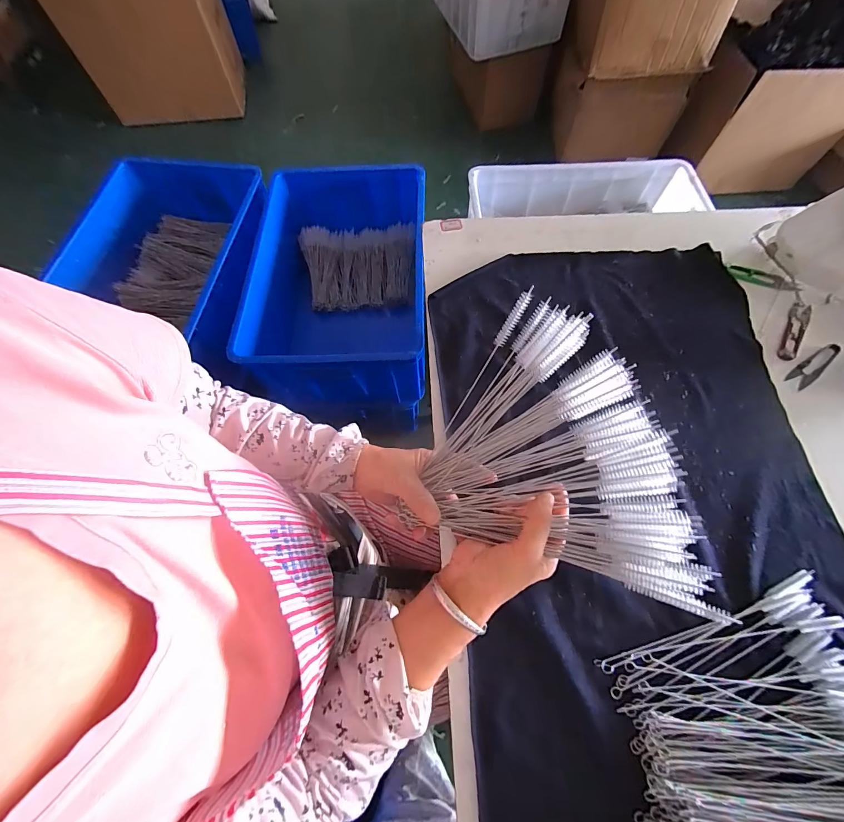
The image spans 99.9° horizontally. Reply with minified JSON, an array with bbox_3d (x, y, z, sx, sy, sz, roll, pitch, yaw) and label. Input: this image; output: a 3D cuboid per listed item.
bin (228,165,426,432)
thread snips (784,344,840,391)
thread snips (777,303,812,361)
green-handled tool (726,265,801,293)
[{"bbox_3d":[-0.222,-0.337,0.970,0.446,0.251,0.650,0,68,1],"label":"bin"},{"bbox_3d":[0.561,-0.065,0.505,0.100,0.006,0.027,-34,71,-12],"label":"thread snips"},{"bbox_3d":[0.556,-0.120,0.531,0.027,0.005,0.114,32,72,13],"label":"thread snips"},{"bbox_3d":[0.543,-0.212,0.564,0.102,0.007,0.032,15,69,7],"label":"green-handled tool"}]

